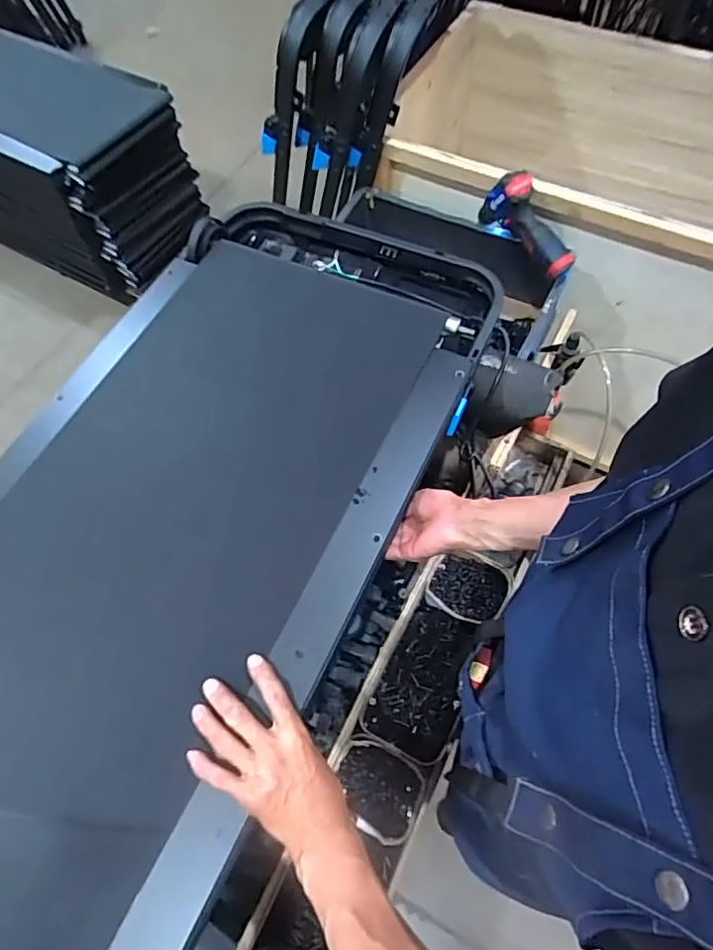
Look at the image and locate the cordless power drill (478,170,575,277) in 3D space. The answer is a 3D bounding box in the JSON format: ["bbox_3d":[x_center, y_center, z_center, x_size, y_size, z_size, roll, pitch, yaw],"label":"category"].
[{"bbox_3d":[0.319,-0.460,1.027,0.064,0.118,0.209,-31,77,-14],"label":"cordless power drill"}]

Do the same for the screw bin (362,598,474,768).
[{"bbox_3d":[0.101,0.307,0.842,0.125,0.055,0.212,23,65,14],"label":"screw bin"}]

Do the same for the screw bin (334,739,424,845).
[{"bbox_3d":[0.025,0.427,0.760,0.122,0.050,0.109,22,64,13],"label":"screw bin"}]

